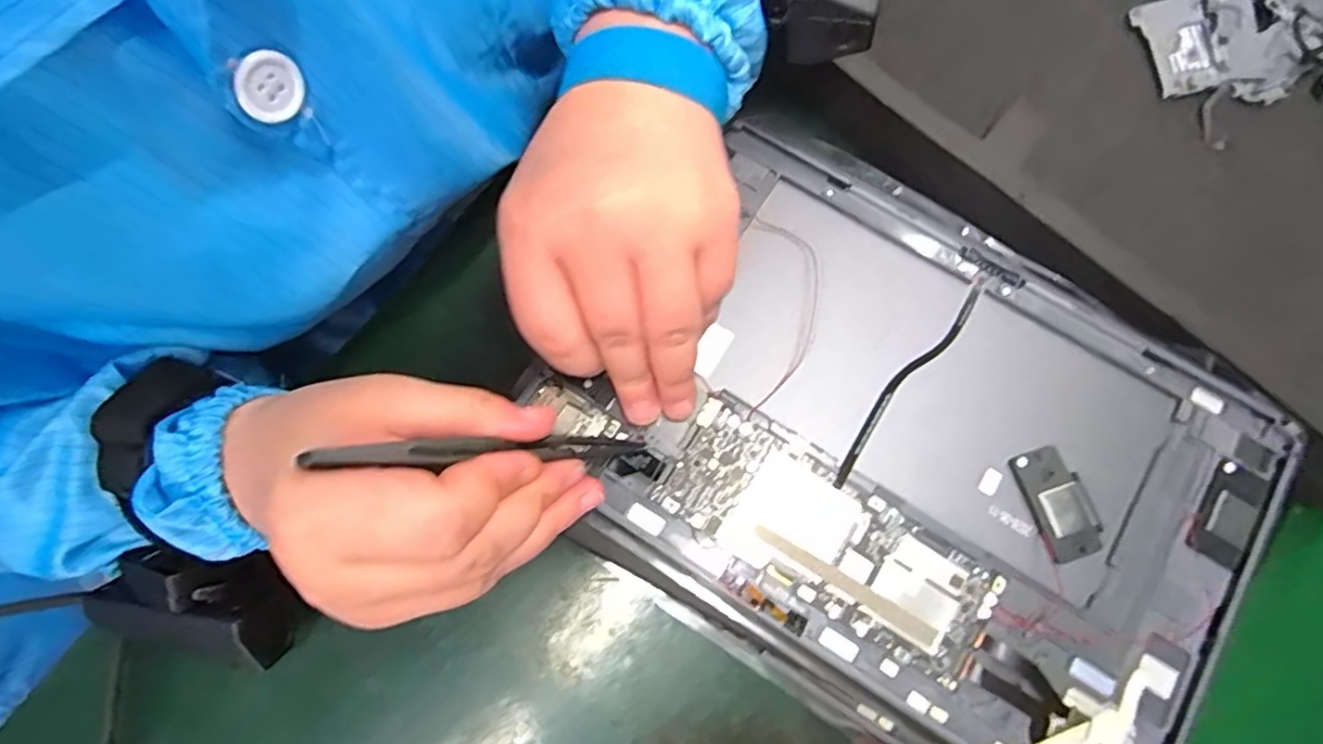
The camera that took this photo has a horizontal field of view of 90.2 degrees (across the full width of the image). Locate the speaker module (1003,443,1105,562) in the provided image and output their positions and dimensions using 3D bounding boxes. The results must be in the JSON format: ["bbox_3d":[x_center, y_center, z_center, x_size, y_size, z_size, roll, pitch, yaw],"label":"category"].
[{"bbox_3d":[0.146,0.048,0.241,0.021,0.004,0.040,-17,83,-4],"label":"speaker module"}]

